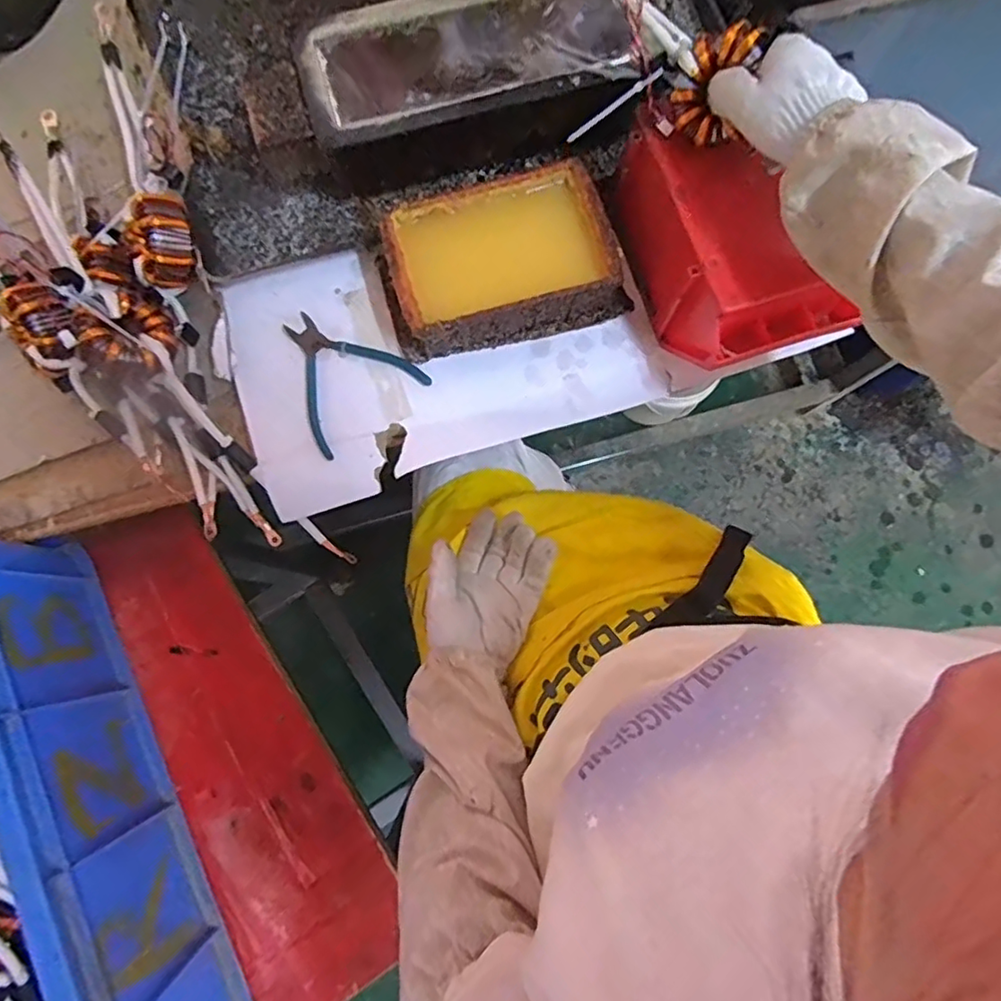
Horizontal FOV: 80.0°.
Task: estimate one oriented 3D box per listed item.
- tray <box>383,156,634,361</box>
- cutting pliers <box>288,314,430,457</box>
[{"bbox_3d":[-0.001,-0.227,0.571,0.221,0.067,0.138,-16,80,-3],"label":"tray"},{"bbox_3d":[-0.157,-0.131,0.586,0.122,0.010,0.136,-37,82,-6],"label":"cutting pliers"}]

